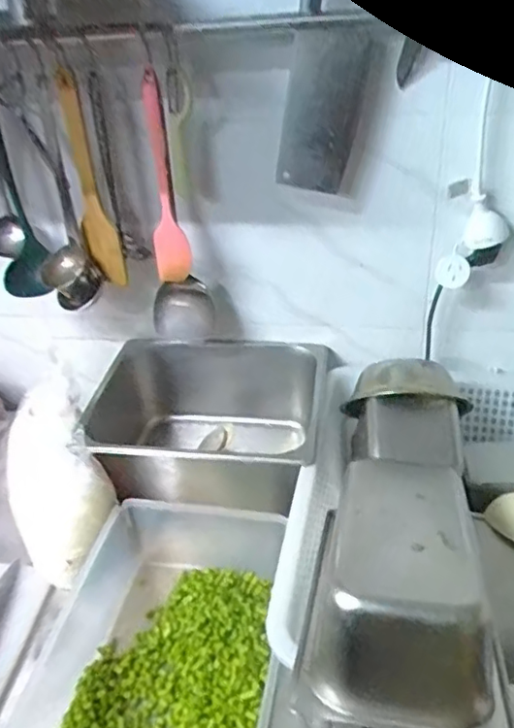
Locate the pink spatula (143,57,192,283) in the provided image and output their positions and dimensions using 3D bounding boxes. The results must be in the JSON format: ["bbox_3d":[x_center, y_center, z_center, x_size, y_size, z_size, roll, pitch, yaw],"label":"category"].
[{"bbox_3d":[-0.126,-0.224,0.802,0.050,0.276,0.013,-25,47,-19],"label":"pink spatula"}]

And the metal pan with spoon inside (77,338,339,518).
[{"bbox_3d":[-0.059,0.102,0.918,0.325,0.160,0.294,3,35,10],"label":"metal pan with spoon inside"}]

